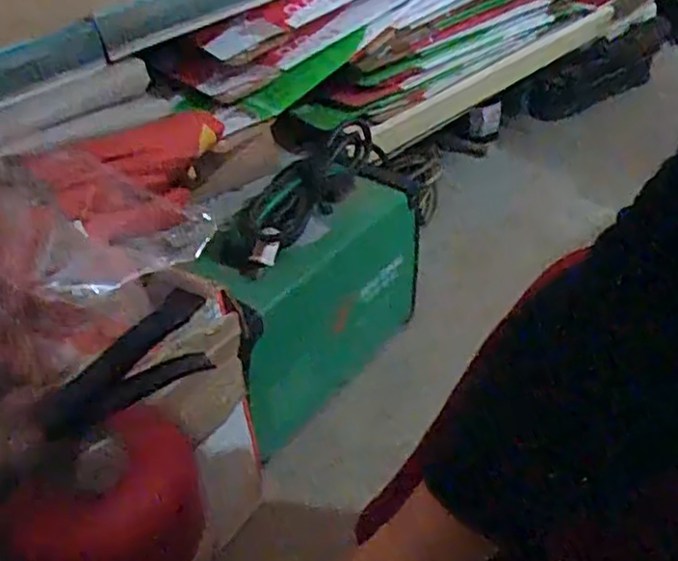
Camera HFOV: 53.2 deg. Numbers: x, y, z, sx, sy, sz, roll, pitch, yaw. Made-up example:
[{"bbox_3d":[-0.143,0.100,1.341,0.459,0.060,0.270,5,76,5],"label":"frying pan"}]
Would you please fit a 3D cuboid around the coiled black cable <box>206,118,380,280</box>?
[{"bbox_3d":[-0.030,-0.111,0.814,0.062,0.083,0.281,25,49,29],"label":"coiled black cable"}]

